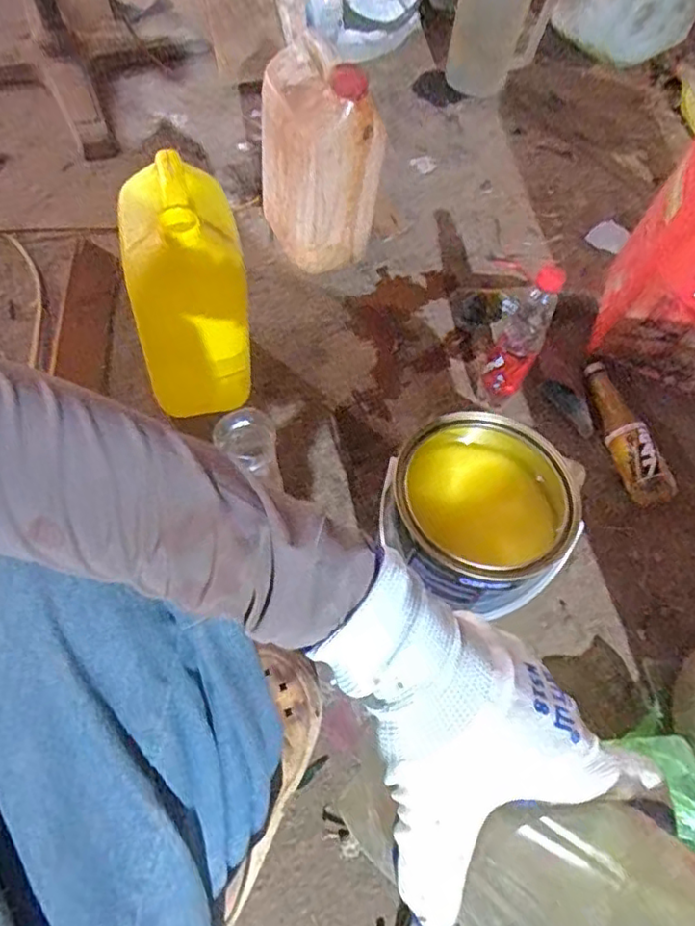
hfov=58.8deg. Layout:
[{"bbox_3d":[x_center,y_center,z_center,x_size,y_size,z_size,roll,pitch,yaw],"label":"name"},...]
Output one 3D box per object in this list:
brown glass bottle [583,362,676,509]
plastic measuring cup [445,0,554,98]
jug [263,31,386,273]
[{"bbox_3d":[0.381,-0.040,0.855,0.051,0.065,0.217,-7,61,-8],"label":"brown glass bottle"},{"bbox_3d":[0.296,-0.857,1.217,0.173,0.210,0.101,17,61,6],"label":"plastic measuring cup"},{"bbox_3d":[-0.045,-0.432,0.900,0.117,0.285,0.166,-23,64,-16],"label":"jug"}]

